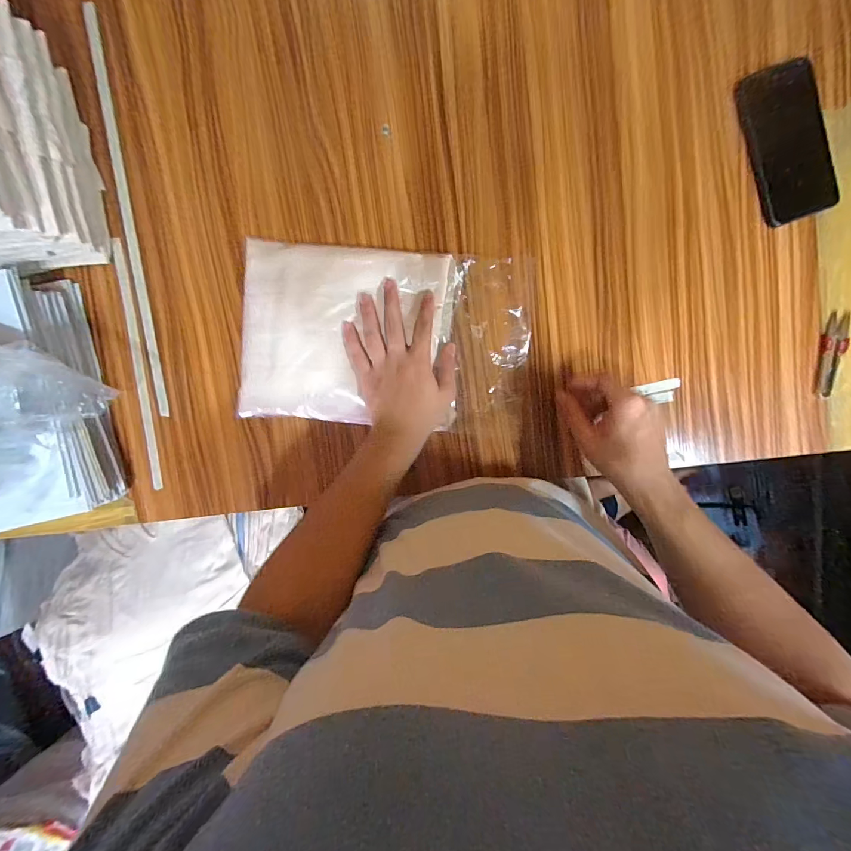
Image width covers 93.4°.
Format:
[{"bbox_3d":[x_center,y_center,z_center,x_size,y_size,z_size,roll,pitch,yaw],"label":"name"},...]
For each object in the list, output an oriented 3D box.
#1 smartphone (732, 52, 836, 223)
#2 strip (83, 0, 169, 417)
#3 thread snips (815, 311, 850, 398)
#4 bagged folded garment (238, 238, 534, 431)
[{"bbox_3d":[0.413,-0.320,0.455,0.077,0.011,0.163,-18,98,15],"label":"smartphone"},{"bbox_3d":[-0.367,-0.249,0.495,0.016,0.007,0.473,-6,97,3],"label":"strip"},{"bbox_3d":[0.495,-0.086,0.489,0.028,0.007,0.099,8,97,1],"label":"thread snips"},{"bbox_3d":[-0.046,-0.106,0.485,0.343,0.039,0.206,4,97,1],"label":"bagged folded garment"}]

